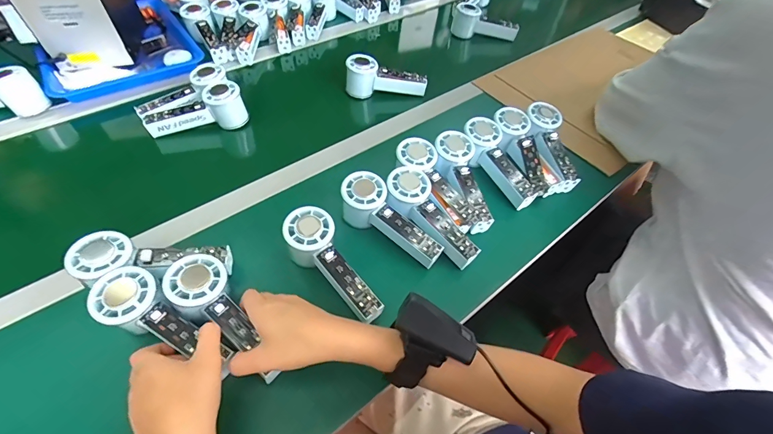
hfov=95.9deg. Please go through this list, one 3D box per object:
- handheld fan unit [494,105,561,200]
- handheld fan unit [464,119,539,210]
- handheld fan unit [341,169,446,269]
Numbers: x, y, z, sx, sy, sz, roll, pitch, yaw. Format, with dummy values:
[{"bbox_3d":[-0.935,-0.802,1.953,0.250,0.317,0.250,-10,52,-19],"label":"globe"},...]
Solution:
[{"bbox_3d":[0.216,-0.105,0.544,0.062,0.037,0.156,-20,76,-18],"label":"handheld fan unit"},{"bbox_3d":[0.171,-0.083,0.536,0.056,0.050,0.154,-24,77,-21],"label":"handheld fan unit"},{"bbox_3d":[0.002,0.008,0.462,0.154,0.056,0.057,41,59,5],"label":"handheld fan unit"}]

